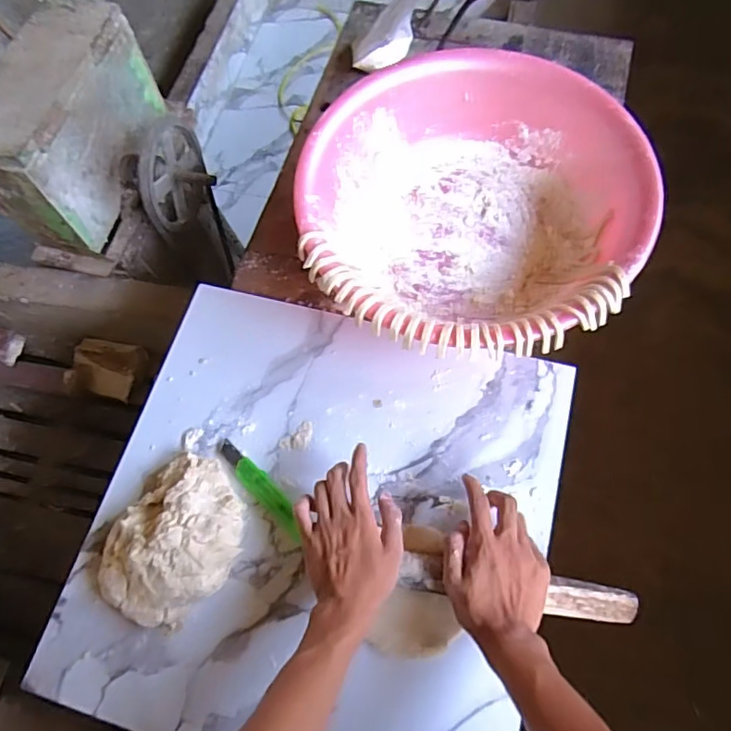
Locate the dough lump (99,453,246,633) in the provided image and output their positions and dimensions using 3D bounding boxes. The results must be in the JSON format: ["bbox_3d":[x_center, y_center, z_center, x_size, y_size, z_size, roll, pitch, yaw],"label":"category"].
[{"bbox_3d":[-0.210,0.184,0.582,0.169,0.068,0.142,-40,70,-14],"label":"dough lump"}]

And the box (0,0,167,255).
[{"bbox_3d":[-0.510,-0.415,0.942,0.141,0.215,0.350,10,66,7],"label":"box"}]

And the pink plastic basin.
[{"bbox_3d":[0.124,-0.193,0.691,0.404,0.128,0.387,-1,66,2],"label":"pink plastic basin"}]

